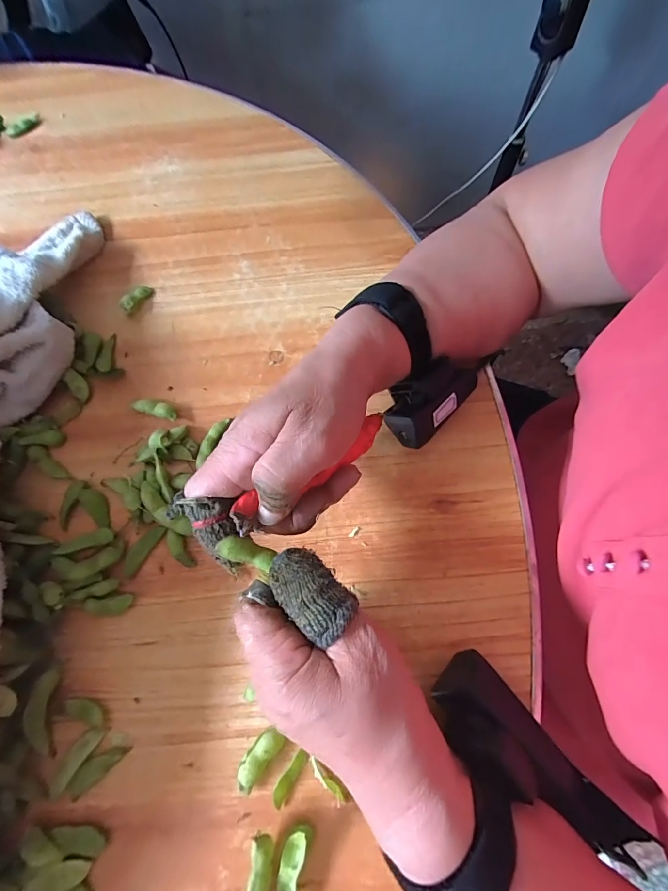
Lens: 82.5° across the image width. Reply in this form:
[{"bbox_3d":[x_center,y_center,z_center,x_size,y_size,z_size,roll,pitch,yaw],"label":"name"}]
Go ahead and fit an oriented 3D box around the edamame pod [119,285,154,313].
[{"bbox_3d":[-0.180,-0.135,0.346,0.012,0.007,0.035,25,60,11],"label":"edamame pod"}]

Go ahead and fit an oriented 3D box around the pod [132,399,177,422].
[{"bbox_3d":[-0.143,-0.030,0.307,0.038,0.010,0.012,16,71,8],"label":"pod"}]

